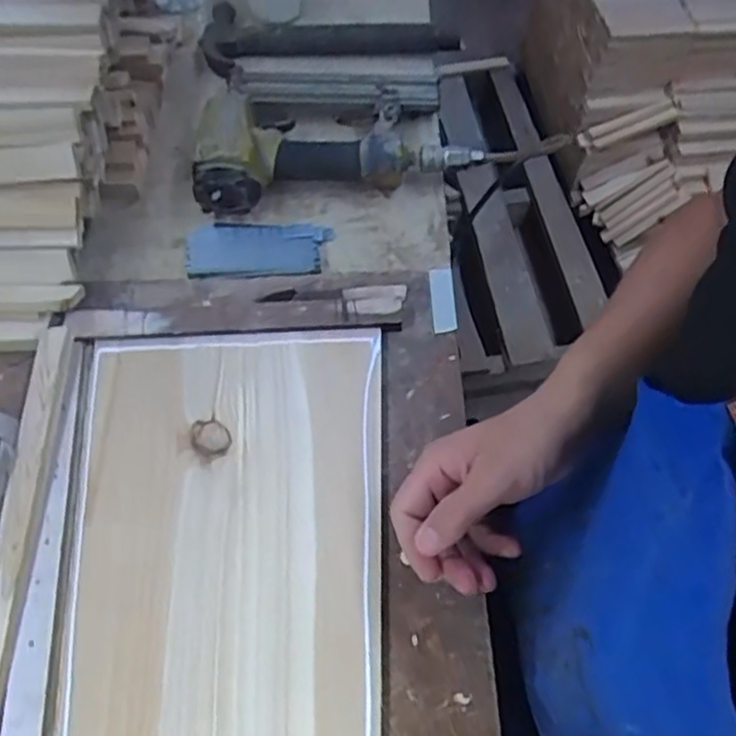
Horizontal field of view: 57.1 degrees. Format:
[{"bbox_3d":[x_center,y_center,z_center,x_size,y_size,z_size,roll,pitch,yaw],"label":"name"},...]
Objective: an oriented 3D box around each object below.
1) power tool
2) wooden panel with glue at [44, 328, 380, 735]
[{"bbox_3d":[-0.031,-0.244,0.655,0.256,0.064,0.186,-4,64,1],"label":"power tool"},{"bbox_3d":[-0.106,0.165,0.477,0.225,0.017,0.418,-2,64,1],"label":"wooden panel with glue"}]

